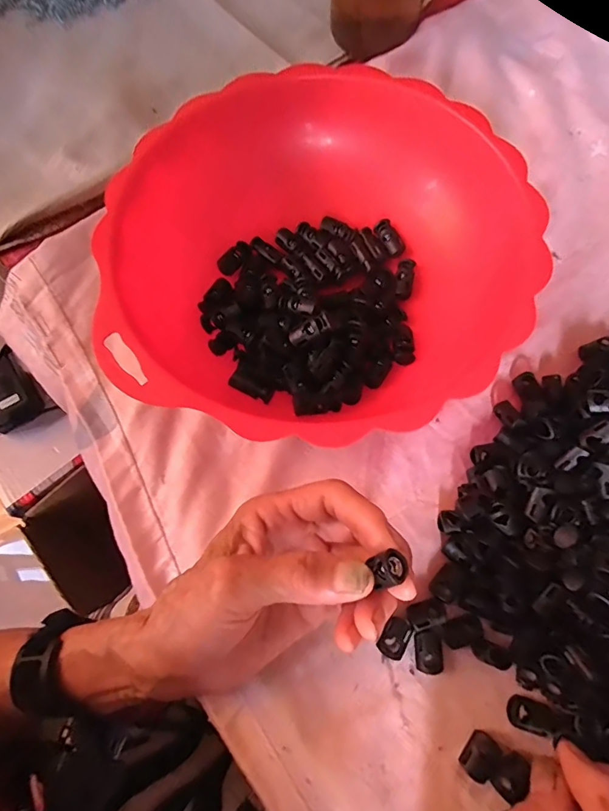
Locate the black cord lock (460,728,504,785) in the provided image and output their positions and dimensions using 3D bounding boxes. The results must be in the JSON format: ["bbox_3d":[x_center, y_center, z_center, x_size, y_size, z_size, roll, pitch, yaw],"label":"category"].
[{"bbox_3d":[0.086,0.171,0.224,0.015,0.006,0.019,35,73,13],"label":"black cord lock"}]

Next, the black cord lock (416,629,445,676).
[{"bbox_3d":[0.065,0.129,0.239,0.014,0.006,0.020,5,68,3],"label":"black cord lock"}]

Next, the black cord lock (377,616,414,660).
[{"bbox_3d":[0.049,0.124,0.242,0.014,0.006,0.020,31,72,12],"label":"black cord lock"}]

